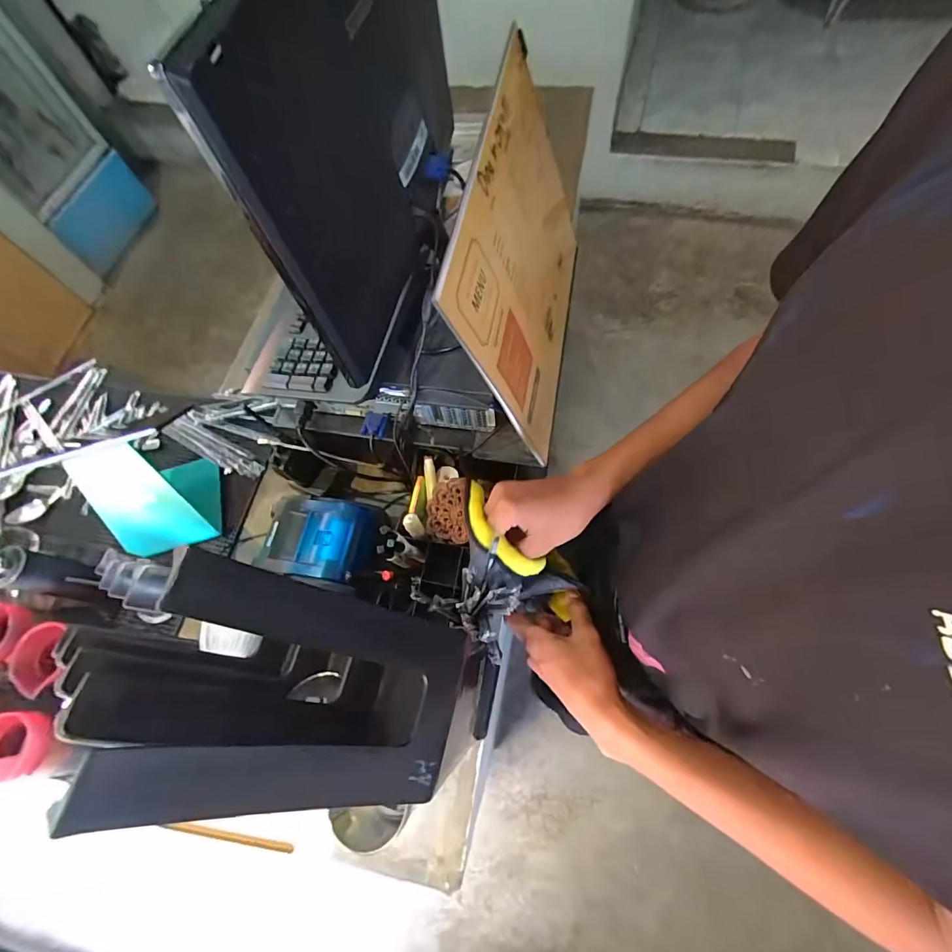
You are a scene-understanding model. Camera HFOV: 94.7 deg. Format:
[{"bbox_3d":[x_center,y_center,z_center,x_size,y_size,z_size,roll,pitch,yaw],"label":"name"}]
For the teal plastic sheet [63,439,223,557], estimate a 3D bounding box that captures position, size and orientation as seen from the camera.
[{"bbox_3d":[-0.483,0.022,0.649,0.138,0.148,0.133,-18,67,-2],"label":"teal plastic sheet"}]

